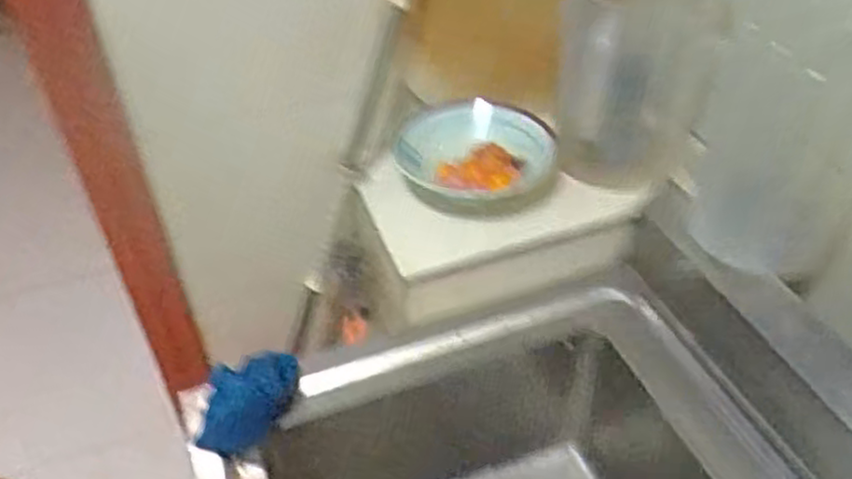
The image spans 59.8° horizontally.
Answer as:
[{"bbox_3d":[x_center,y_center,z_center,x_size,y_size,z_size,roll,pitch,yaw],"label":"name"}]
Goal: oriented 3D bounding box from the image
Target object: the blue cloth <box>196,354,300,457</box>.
[{"bbox_3d":[-0.191,0.176,0.805,0.093,0.048,0.124,7,43,10],"label":"blue cloth"}]

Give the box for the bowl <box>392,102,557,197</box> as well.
[{"bbox_3d":[0.058,-0.105,0.940,0.204,0.049,0.175,5,42,7],"label":"bowl"}]

